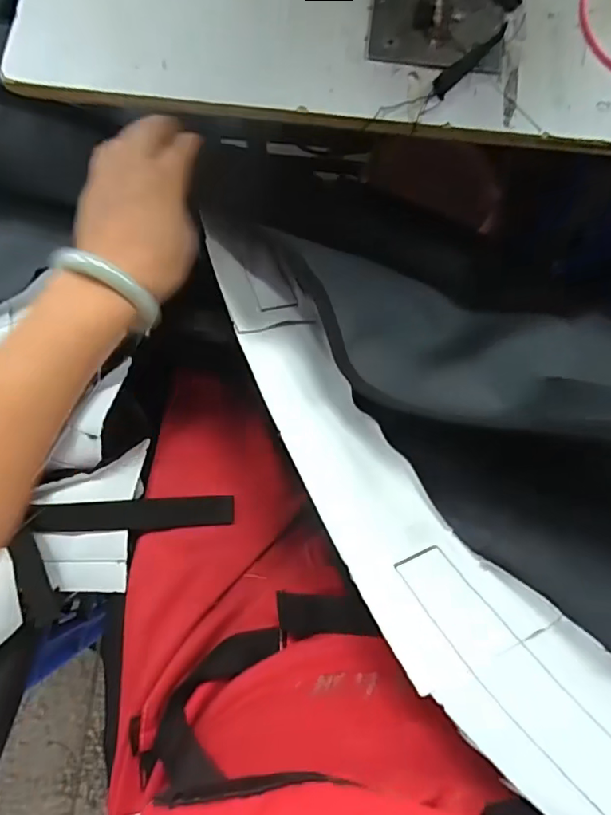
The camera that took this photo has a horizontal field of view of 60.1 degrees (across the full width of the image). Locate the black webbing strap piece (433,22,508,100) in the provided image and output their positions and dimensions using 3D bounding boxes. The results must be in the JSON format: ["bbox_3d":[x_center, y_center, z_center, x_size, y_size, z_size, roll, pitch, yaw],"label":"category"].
[{"bbox_3d":[0.115,-0.244,0.369,0.011,0.007,0.075,42,81,7],"label":"black webbing strap piece"}]

